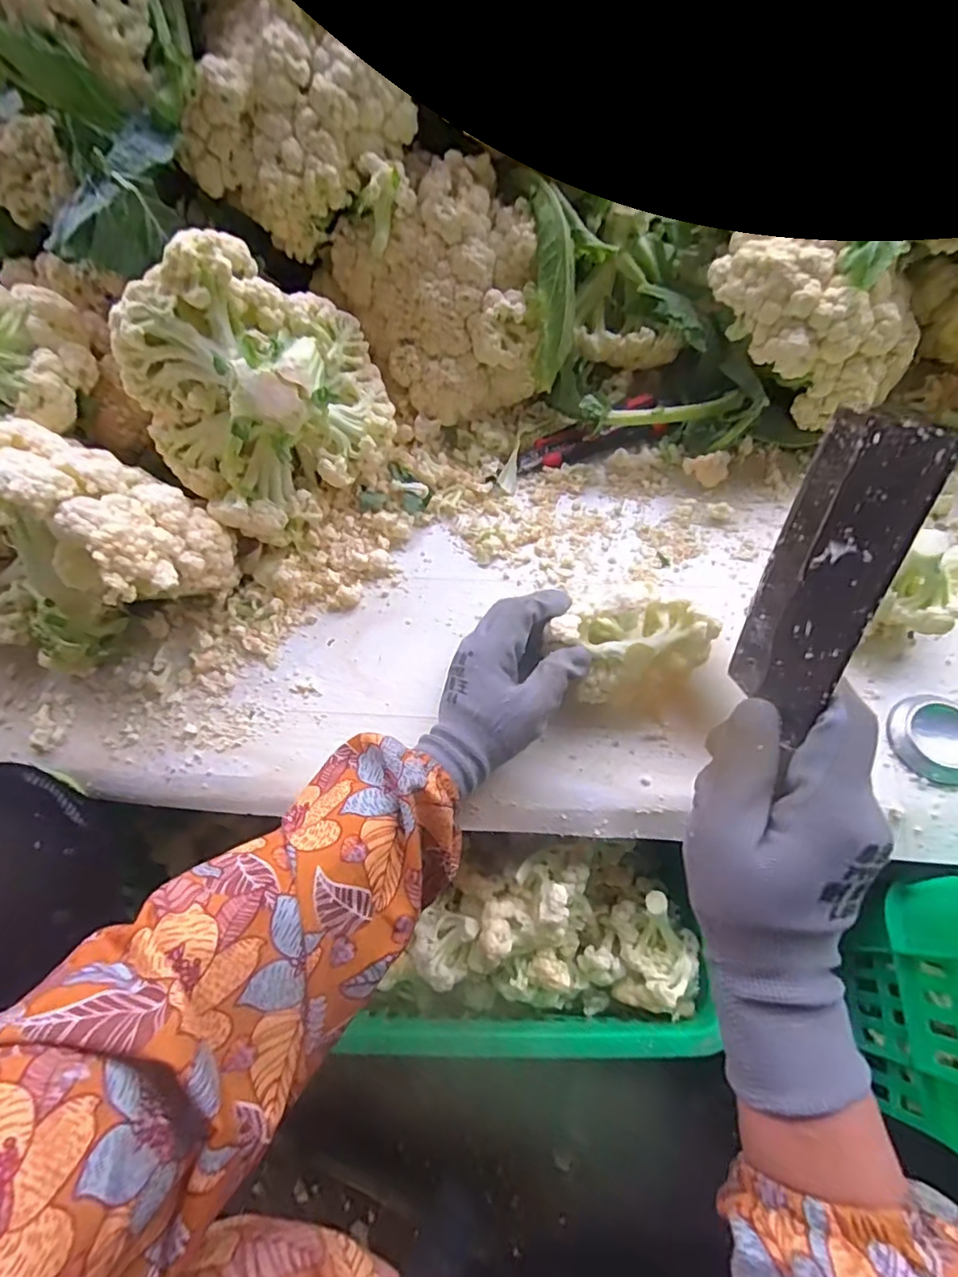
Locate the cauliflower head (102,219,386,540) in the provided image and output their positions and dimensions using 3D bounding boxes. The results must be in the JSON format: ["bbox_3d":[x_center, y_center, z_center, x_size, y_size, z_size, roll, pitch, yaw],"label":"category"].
[{"bbox_3d":[-0.162,-0.196,0.449,0.187,0.199,0.110,-45,29,-18],"label":"cauliflower head"}]

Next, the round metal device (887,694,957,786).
[{"bbox_3d":[0.325,0.071,0.407,0.061,0.013,0.060,-1,65,3],"label":"round metal device"}]

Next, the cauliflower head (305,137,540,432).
[{"bbox_3d":[-0.039,-0.291,0.498,0.165,0.139,0.151,-22,65,-7],"label":"cauliflower head"}]

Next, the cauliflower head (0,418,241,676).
[{"bbox_3d":[-0.282,-0.058,0.431,0.156,0.163,0.136,7,65,7],"label":"cauliflower head"}]

